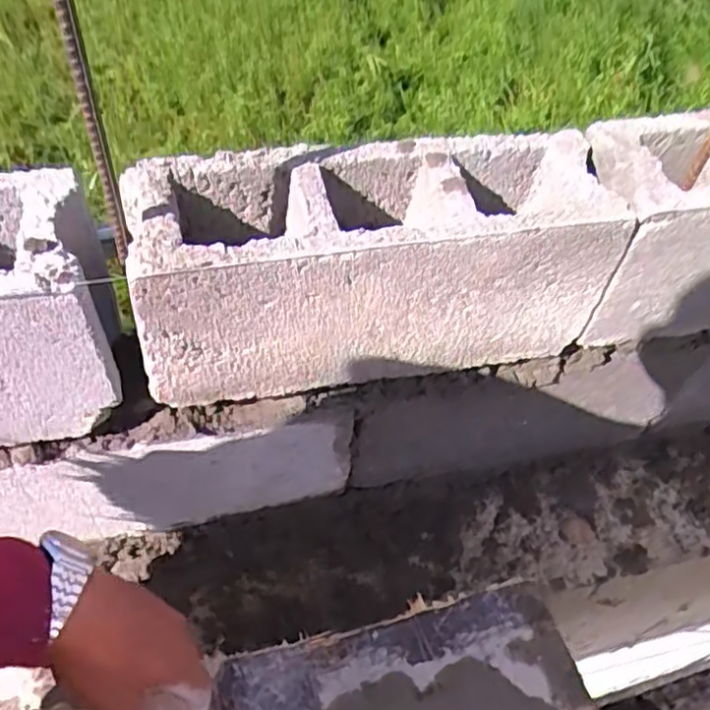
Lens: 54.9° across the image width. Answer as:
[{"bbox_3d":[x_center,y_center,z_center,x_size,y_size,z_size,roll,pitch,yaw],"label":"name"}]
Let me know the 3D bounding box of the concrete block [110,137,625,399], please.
[{"bbox_3d":[0.017,-0.079,0.606,0.396,0.180,0.119,-10,54,-12],"label":"concrete block"}]

